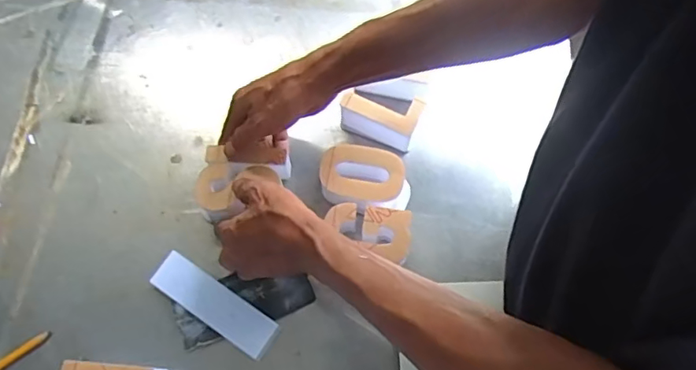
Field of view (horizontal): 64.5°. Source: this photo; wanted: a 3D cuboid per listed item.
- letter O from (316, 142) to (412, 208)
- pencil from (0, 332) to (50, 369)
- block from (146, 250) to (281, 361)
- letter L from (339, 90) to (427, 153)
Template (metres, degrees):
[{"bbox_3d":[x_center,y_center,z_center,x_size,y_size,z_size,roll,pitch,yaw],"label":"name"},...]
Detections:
[{"bbox_3d":[0.017,-0.004,0.571,0.092,0.049,0.059,8,70,4],"label":"letter O"},{"bbox_3d":[-0.327,0.168,0.530,0.082,0.004,0.010,-34,74,-14],"label":"pencil"},{"bbox_3d":[-0.132,0.118,0.548,0.134,0.012,0.038,32,71,9],"label":"block"},{"bbox_3d":[0.037,-0.075,0.599,0.084,0.046,0.050,20,71,6],"label":"letter L"}]

